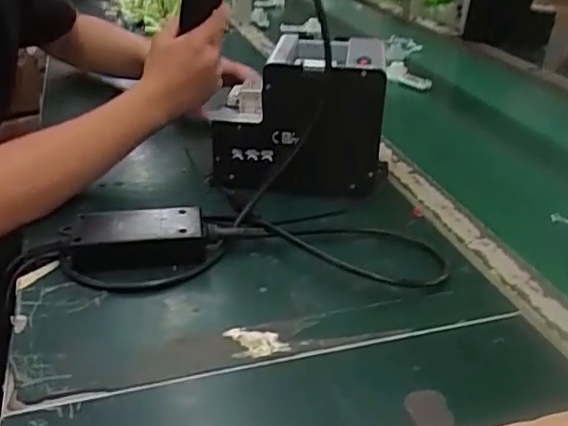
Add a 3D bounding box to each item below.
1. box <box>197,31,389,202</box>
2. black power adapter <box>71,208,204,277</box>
[{"bbox_3d":[0.023,-0.110,0.681,0.182,0.142,0.132,8,30,12],"label":"box"},{"bbox_3d":[-0.131,0.024,0.548,0.121,0.039,0.060,-3,29,-6],"label":"black power adapter"}]

